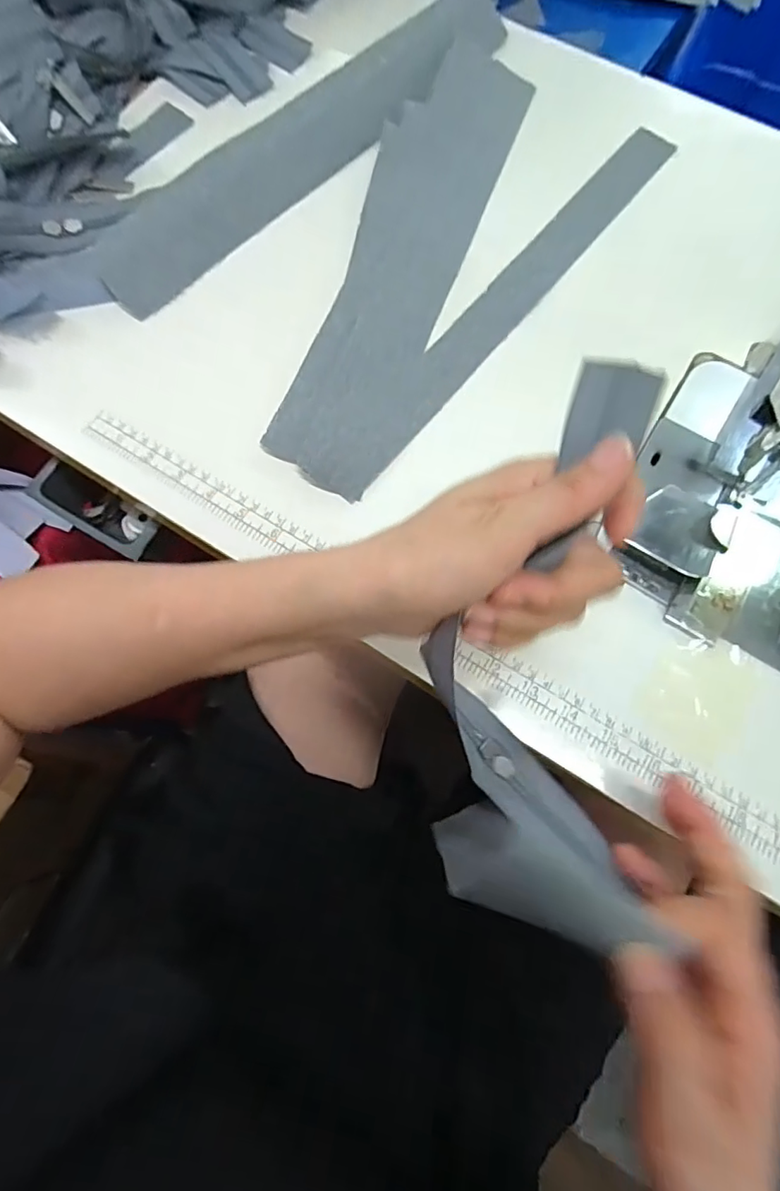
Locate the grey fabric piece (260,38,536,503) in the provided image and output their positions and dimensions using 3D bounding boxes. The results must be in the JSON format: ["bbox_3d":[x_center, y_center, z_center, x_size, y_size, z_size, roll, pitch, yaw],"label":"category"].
[{"bbox_3d":[0.013,-0.255,0.407,0.084,0.016,0.395,23,75,-6],"label":"grey fabric piece"}]

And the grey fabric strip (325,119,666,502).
[{"bbox_3d":[0.087,-0.215,0.398,0.036,0.006,0.389,39,77,11],"label":"grey fabric strip"}]

